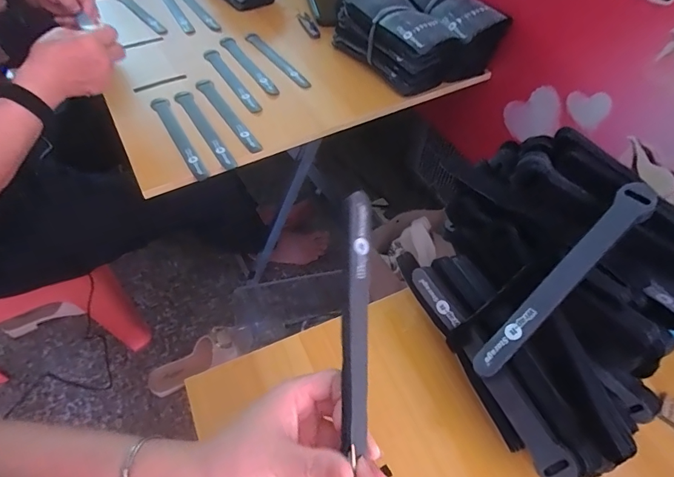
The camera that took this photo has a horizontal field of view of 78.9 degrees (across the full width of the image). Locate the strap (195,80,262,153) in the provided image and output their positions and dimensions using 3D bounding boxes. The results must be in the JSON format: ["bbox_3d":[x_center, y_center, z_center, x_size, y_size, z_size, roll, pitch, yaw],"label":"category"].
[{"bbox_3d":[-0.164,-0.187,0.611,0.023,0.010,0.198,-27,57,-19],"label":"strap"}]

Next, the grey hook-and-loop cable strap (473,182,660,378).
[{"bbox_3d":[0.190,0.036,0.343,0.204,0.016,0.024,-45,62,-3],"label":"grey hook-and-loop cable strap"}]

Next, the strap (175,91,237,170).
[{"bbox_3d":[-0.194,-0.162,0.596,0.023,0.016,0.187,-26,57,-19],"label":"strap"}]

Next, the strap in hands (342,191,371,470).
[{"bbox_3d":[0.014,0.053,0.295,0.018,0.018,0.182,2,71,2],"label":"strap in hands"}]

